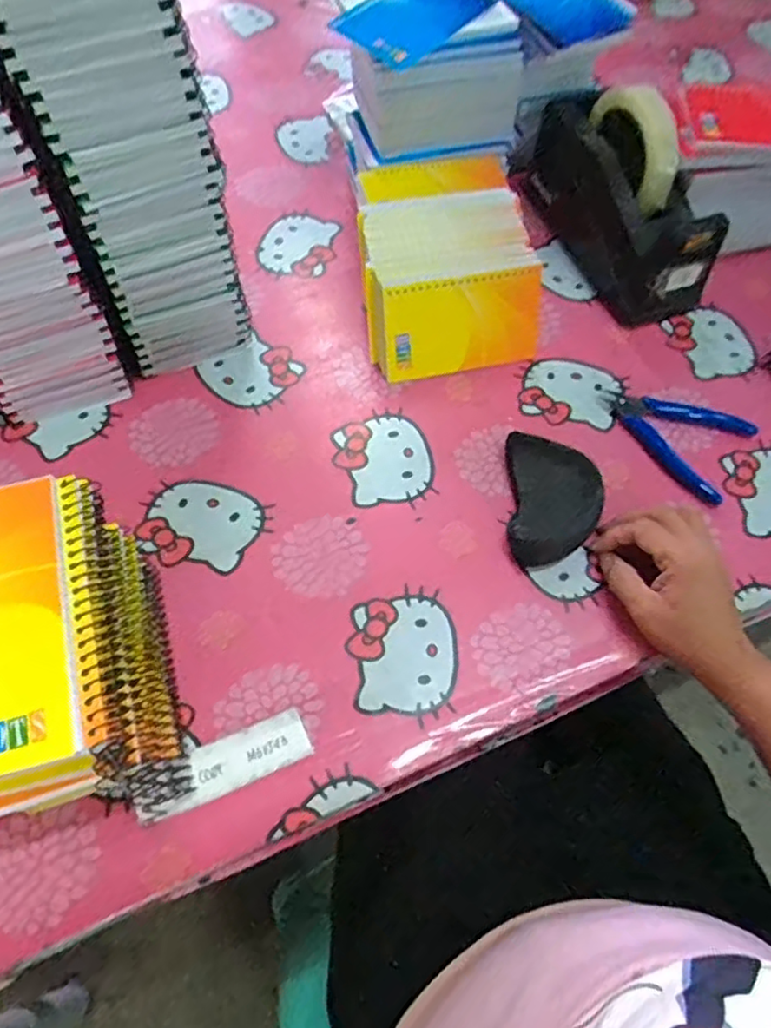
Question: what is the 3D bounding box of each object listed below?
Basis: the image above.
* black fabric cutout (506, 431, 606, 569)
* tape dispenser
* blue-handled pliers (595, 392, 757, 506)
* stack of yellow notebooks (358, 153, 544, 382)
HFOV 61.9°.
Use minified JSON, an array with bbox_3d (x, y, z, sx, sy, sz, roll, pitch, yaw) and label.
[{"bbox_3d":[0.125,-0.011,0.475,0.067,0.015,0.099,0,76,9],"label":"black fabric cutout"},{"bbox_3d":[0.205,-0.287,0.569,0.066,0.126,0.218,-27,67,-16],"label":"tape dispenser"},{"bbox_3d":[0.227,-0.066,0.515,0.114,0.012,0.085,30,65,12],"label":"blue-handled pliers"},{"bbox_3d":[0.040,-0.225,0.541,0.137,0.105,0.194,-12,64,-9],"label":"stack of yellow notebooks"}]

